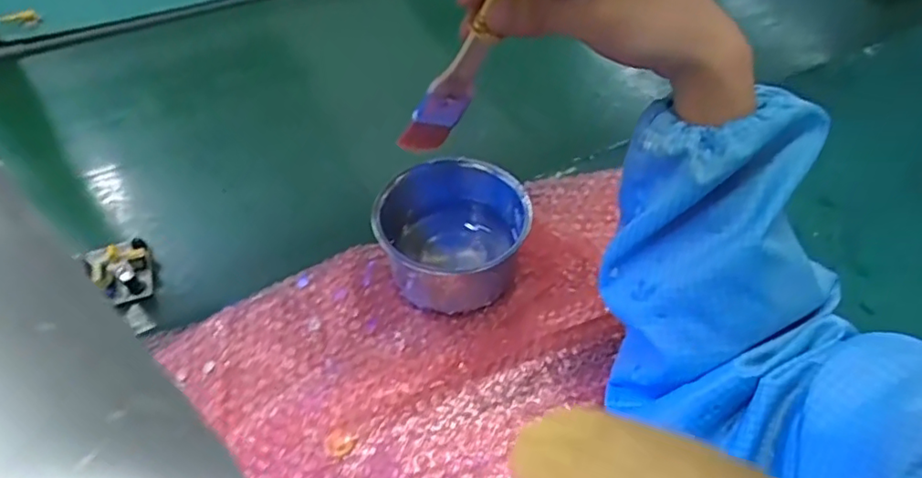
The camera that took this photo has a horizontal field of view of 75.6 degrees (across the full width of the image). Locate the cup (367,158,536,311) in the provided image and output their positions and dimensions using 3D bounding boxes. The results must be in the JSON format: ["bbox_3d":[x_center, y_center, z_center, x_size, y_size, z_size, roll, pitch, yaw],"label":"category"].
[{"bbox_3d":[-0.005,-0.008,0.490,0.112,0.068,0.122,0,50,0],"label":"cup"}]

